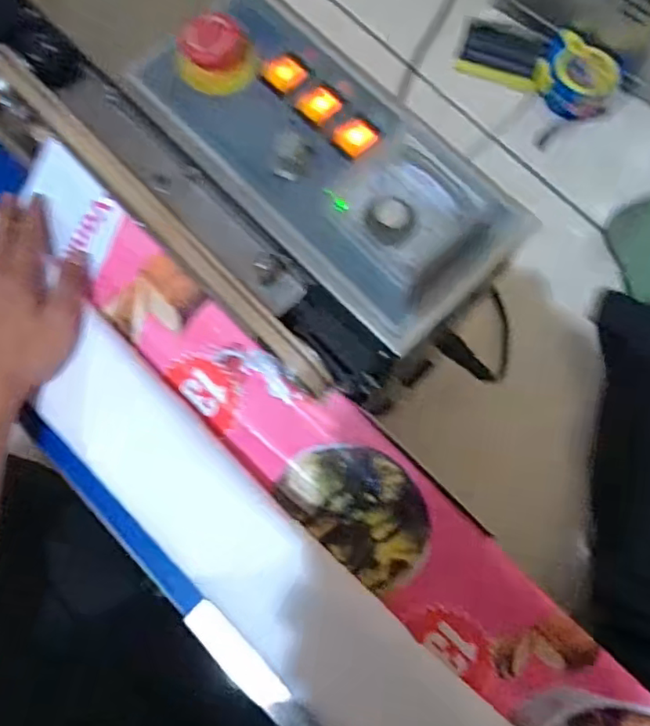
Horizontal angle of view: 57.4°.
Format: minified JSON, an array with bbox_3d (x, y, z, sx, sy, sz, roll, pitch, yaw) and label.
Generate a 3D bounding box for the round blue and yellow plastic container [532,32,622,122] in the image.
[{"bbox_3d":[0.279,-0.318,0.655,0.087,0.052,0.074,33,78,13],"label":"round blue and yellow plastic container"}]

